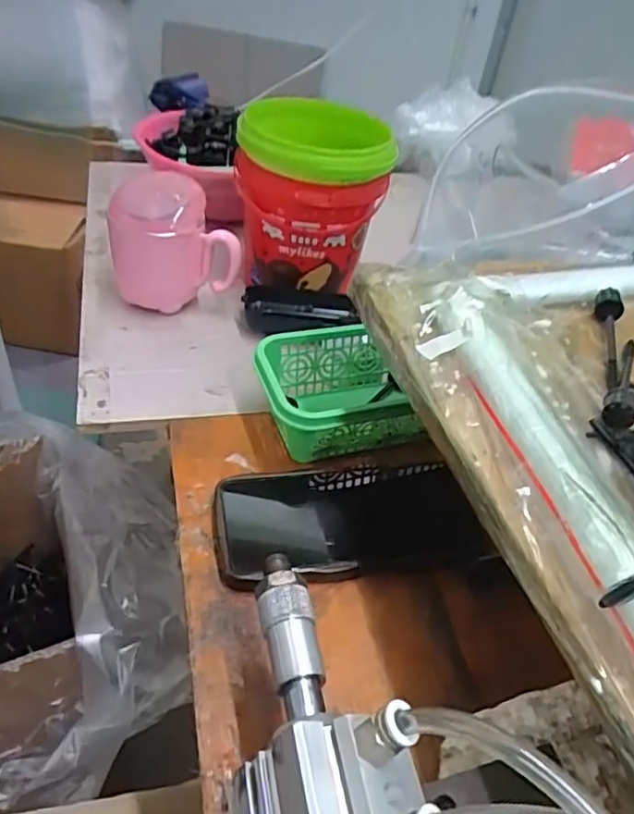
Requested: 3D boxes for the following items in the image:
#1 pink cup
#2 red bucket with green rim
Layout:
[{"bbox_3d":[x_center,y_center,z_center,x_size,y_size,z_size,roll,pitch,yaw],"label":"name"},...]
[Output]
[{"bbox_3d":[-0.127,-0.140,0.539,0.098,0.104,0.078,-15,46,-24],"label":"pink cup"},{"bbox_3d":[-0.009,-0.180,0.558,0.122,0.154,0.122,1,41,-7],"label":"red bucket with green rim"}]

